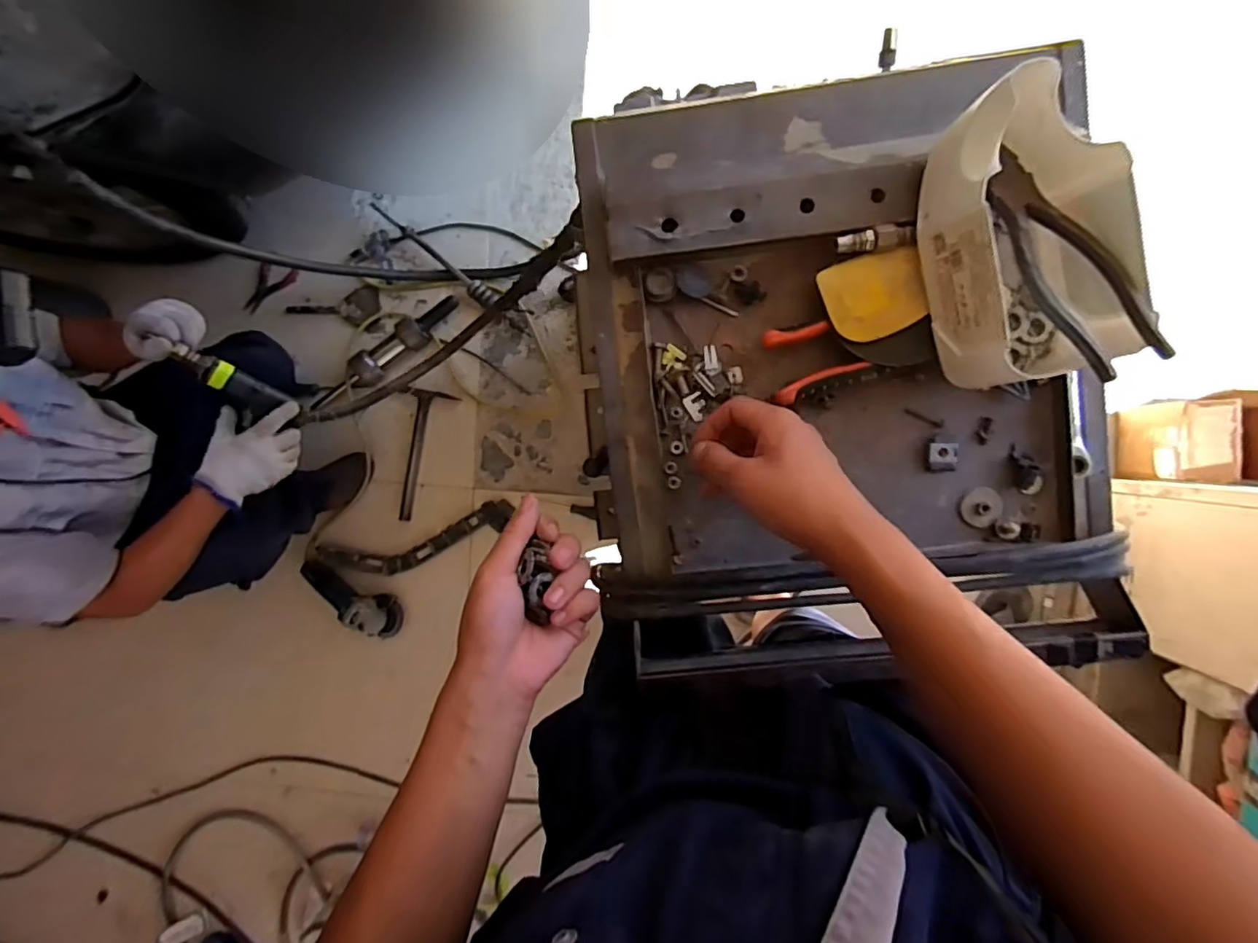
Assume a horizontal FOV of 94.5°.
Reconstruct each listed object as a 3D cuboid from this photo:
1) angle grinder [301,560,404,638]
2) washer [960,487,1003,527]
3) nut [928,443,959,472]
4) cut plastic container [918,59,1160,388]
[{"bbox_3d":[-0.660,0.289,1.347,0.273,0.090,0.084,30,95,2],"label":"angle grinder"},{"bbox_3d":[0.275,0.028,0.453,0.030,0.005,0.031,7,94,4],"label":"washer"},{"bbox_3d":[0.243,-0.011,0.449,0.022,0.005,0.021,0,93,4],"label":"nut"},{"bbox_3d":[0.249,-0.145,0.371,0.091,0.080,0.163,-12,92,5],"label":"cut plastic container"}]

